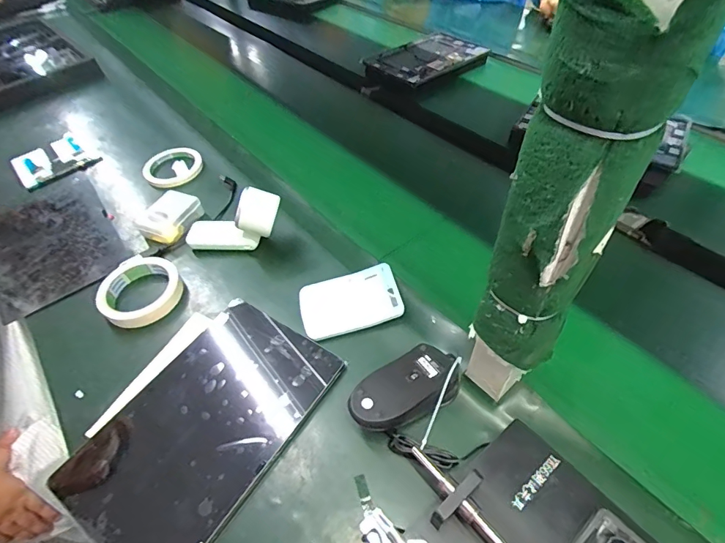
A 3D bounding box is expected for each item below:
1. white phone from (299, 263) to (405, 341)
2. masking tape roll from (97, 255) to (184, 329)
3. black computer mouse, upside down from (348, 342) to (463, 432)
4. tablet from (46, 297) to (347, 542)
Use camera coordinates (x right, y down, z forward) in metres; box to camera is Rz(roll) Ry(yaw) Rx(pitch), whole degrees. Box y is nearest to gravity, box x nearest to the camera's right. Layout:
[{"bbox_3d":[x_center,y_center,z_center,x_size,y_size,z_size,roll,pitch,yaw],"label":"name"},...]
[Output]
[{"bbox_3d":[-0.015,0.036,0.497,0.116,0.008,0.077,-17,56,-4],"label":"white phone"},{"bbox_3d":[-0.283,0.022,0.533,0.094,0.022,0.102,-1,48,2],"label":"masking tape roll"},{"bbox_3d":[0.044,0.116,0.414,0.123,0.044,0.060,-25,55,-17],"label":"black computer mouse, upside down"},{"bbox_3d":[-0.156,0.150,0.418,0.163,0.009,0.252,27,58,23],"label":"tablet"}]

